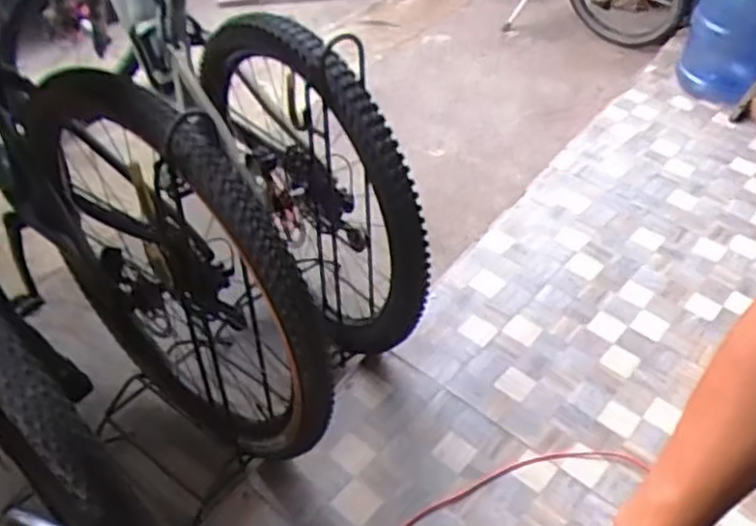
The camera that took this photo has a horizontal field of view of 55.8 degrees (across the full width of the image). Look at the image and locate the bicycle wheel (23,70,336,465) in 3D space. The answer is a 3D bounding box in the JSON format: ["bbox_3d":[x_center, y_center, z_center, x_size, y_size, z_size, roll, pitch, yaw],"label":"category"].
[{"bbox_3d":[-0.347,0.043,1.195,0.688,0.743,0.112,34,52,31],"label":"bicycle wheel"}]

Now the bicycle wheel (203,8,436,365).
[{"bbox_3d":[-0.129,-0.162,1.413,0.183,0.639,0.594,-27,49,-27],"label":"bicycle wheel"}]

